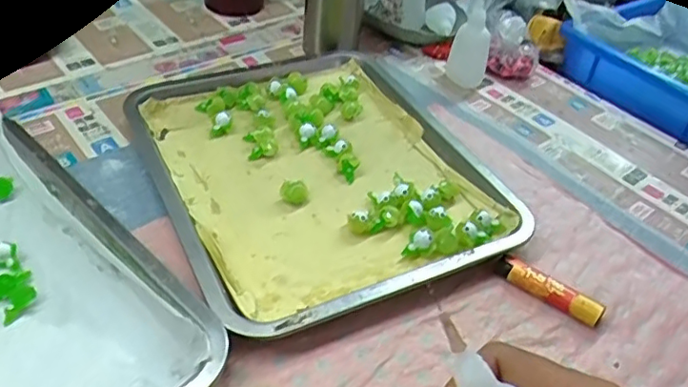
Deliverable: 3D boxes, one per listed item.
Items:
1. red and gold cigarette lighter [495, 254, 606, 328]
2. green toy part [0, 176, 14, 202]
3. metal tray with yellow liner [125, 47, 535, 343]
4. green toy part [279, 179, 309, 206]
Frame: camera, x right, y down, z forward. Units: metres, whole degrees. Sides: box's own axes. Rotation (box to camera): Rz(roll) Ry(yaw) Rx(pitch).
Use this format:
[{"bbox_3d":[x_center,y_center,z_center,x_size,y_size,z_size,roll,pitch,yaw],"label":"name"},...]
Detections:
[{"bbox_3d":[0.148,0.069,0.436,0.077,0.015,0.017,30,47,24],"label":"red and gold cigarette lighter"},{"bbox_3d":[-0.264,-0.005,0.467,0.016,0.011,0.013,-19,48,-25],"label":"green toy part"},{"bbox_3d":[-0.025,-0.030,0.518,0.253,0.025,0.310,-17,47,-24],"label":"metal tray with yellow liner"},{"bbox_3d":[-0.041,-0.001,0.492,0.022,0.015,0.016,3,42,-4],"label":"green toy part"}]

